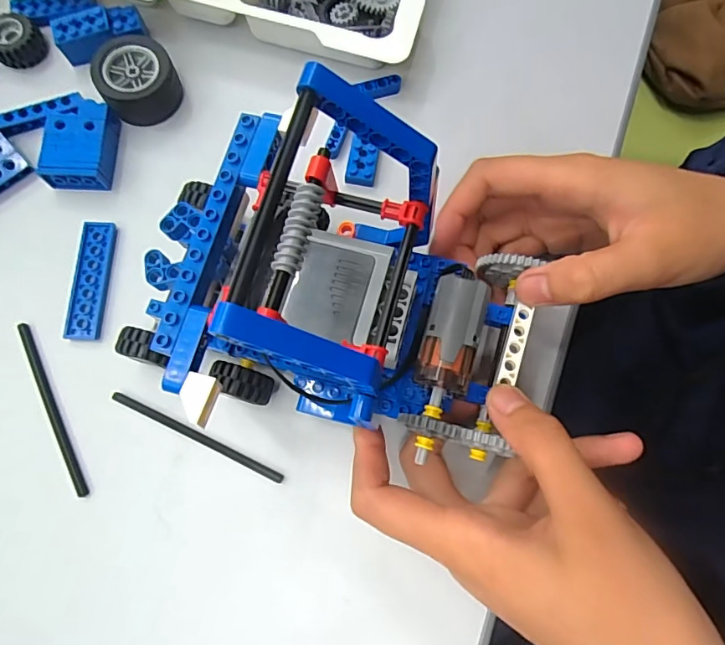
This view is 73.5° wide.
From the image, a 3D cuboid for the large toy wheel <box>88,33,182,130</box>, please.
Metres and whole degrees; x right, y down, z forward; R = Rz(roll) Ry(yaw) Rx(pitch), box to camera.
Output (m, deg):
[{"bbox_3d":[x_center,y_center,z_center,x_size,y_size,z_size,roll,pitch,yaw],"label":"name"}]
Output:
[{"bbox_3d":[-0.126,-0.135,0.273,0.041,0.025,0.045,0,75,-1],"label":"large toy wheel"}]

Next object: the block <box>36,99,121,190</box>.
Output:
[{"bbox_3d":[-0.154,-0.098,0.266,0.035,0.014,0.048,5,75,0],"label":"block"}]

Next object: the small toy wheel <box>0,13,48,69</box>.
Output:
[{"bbox_3d":[-0.202,-0.164,0.283,0.028,0.015,0.027,0,75,-1],"label":"small toy wheel"}]

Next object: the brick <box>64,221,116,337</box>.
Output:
[{"bbox_3d":[-0.142,-0.022,0.253,0.017,0.005,0.063,1,75,-1],"label":"brick"}]

